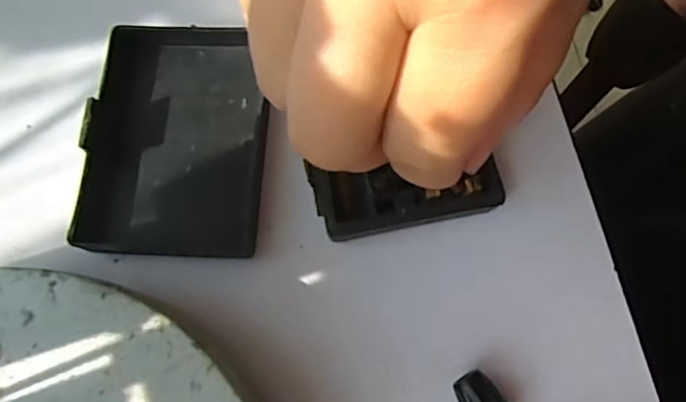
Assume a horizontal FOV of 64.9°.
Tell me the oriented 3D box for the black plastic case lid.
[{"bbox_3d":[-0.058,-0.023,0.183,0.060,0.011,0.082,0,72,1],"label":"black plastic case lid"}]

